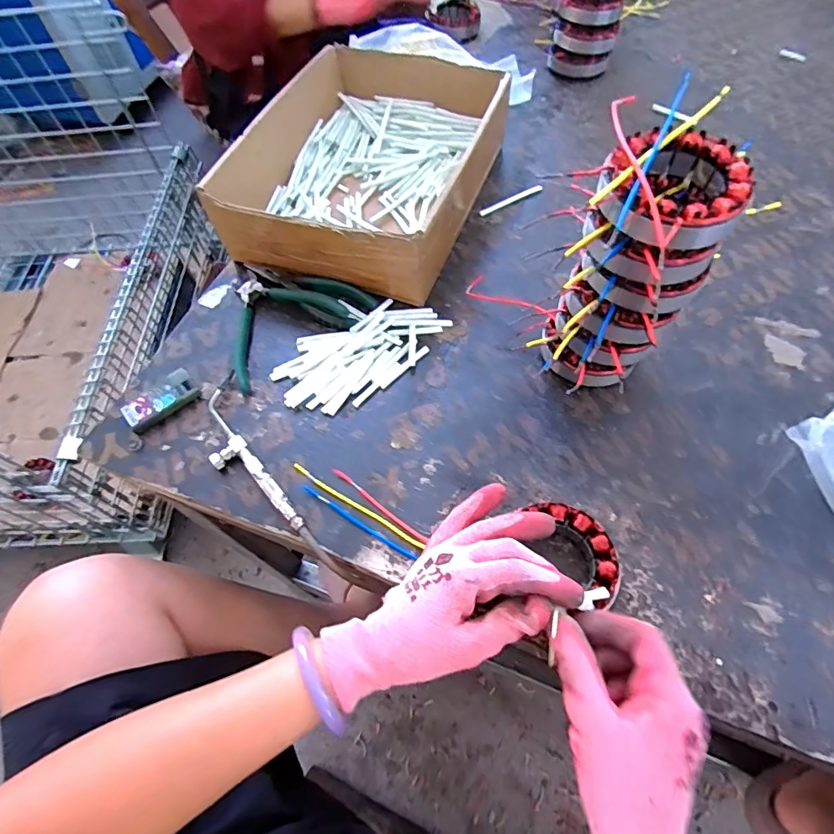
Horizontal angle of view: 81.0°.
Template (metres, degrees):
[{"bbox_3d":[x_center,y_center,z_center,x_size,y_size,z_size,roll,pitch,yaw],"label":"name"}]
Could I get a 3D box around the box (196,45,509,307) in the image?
[{"bbox_3d":[-0.045,-0.295,0.568,0.243,0.095,0.342,19,63,14],"label":"box"}]

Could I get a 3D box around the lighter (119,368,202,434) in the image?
[{"bbox_3d":[-0.239,-0.015,0.457,0.066,0.015,0.030,-37,64,-17],"label":"lighter"}]

